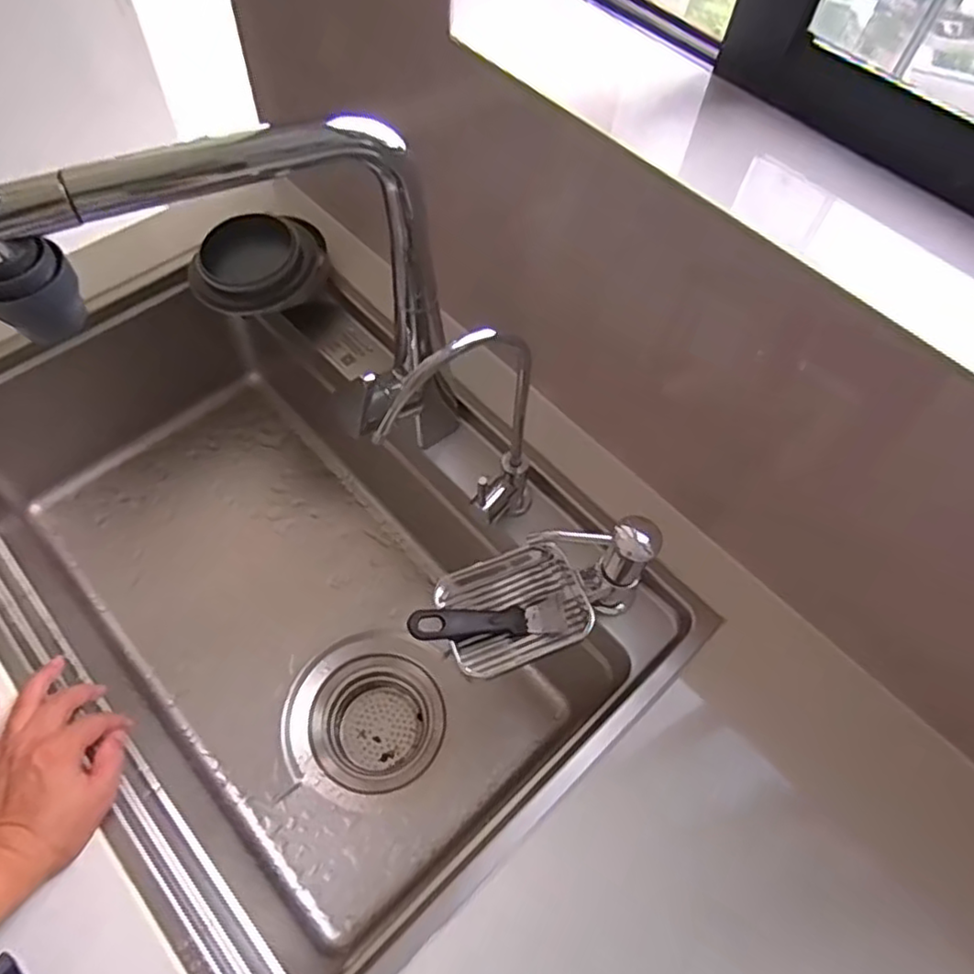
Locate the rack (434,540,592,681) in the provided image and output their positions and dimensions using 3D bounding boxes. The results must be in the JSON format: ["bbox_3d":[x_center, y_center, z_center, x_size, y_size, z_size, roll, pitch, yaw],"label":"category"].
[{"bbox_3d":[0.021,0.098,0.568,0.114,0.036,0.098,-16,62,-13],"label":"rack"}]

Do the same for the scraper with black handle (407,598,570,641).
[{"bbox_3d":[0.000,0.109,0.549,0.126,0.021,0.029,1,59,-18],"label":"scraper with black handle"}]

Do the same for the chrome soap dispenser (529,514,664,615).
[{"bbox_3d":[0.086,0.068,0.574,0.102,0.116,0.035,-2,60,-5],"label":"chrome soap dispenser"}]

